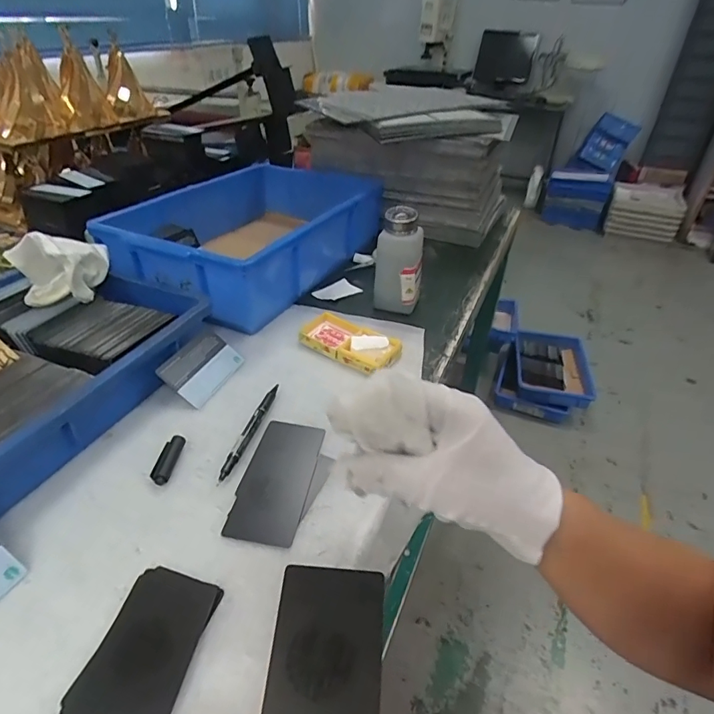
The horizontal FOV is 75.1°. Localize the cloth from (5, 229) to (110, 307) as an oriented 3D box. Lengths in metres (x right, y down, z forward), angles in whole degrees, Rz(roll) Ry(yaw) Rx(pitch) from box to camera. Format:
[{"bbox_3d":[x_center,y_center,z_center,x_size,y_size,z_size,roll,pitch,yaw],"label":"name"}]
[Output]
[{"bbox_3d":[-0.307,-0.093,0.489,0.090,0.071,0.060,-18,40,-27],"label":"cloth"}]

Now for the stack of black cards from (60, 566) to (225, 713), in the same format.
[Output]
[{"bbox_3d":[-0.126,0.175,0.281,0.058,0.005,0.089,10,38,7],"label":"stack of black cards"}]

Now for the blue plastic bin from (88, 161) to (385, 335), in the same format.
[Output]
[{"bbox_3d":[-0.139,-0.184,0.671,0.231,0.094,0.418,19,40,18],"label":"blue plastic bin"}]

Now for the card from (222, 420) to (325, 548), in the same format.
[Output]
[{"bbox_3d":[-0.066,0.099,0.389,0.055,0.006,0.117,9,38,6],"label":"card"}]

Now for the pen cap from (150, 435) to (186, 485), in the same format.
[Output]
[{"bbox_3d":[-0.160,0.087,0.393,0.016,0.011,0.046,5,37,1],"label":"pen cap"}]

